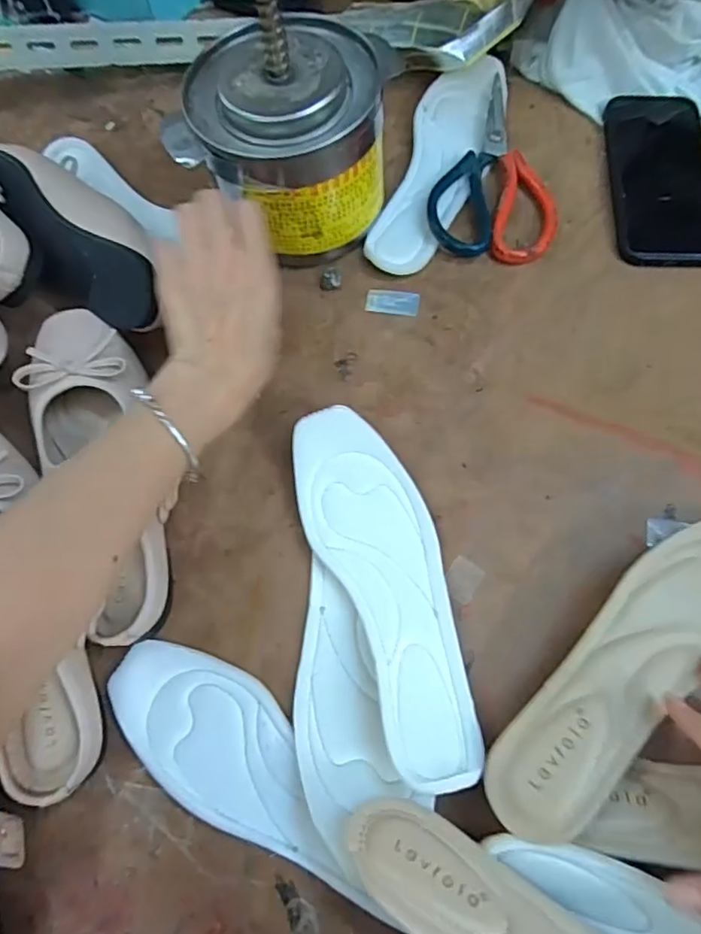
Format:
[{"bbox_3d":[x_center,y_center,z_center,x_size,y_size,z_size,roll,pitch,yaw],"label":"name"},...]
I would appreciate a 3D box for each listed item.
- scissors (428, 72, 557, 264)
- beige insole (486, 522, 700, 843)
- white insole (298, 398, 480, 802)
[{"bbox_3d":[0.127,-0.249,0.488,0.099,0.013,0.179,13,70,9],"label":"scissors"},{"bbox_3d":[0.169,0.106,0.330,0.234,0.021,0.073,-37,74,-15],"label":"beige insole"},{"bbox_3d":[0.023,0.071,0.367,0.075,0.039,0.227,-17,68,-2],"label":"white insole"}]

